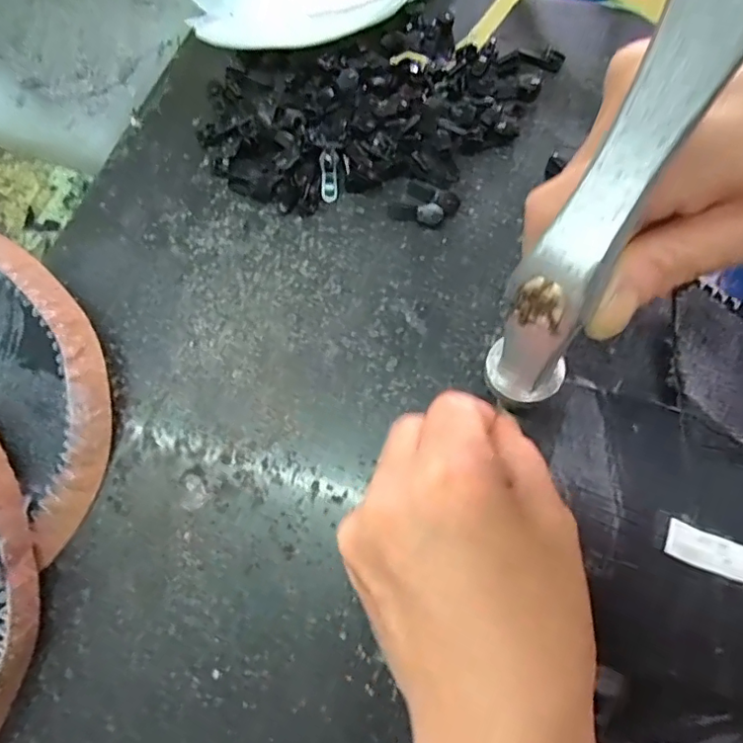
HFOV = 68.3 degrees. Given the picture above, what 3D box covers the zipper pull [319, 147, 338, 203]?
[{"bbox_3d":[-0.022,-0.102,0.284,0.008,0.004,0.028,-2,84,2],"label":"zipper pull"}]

